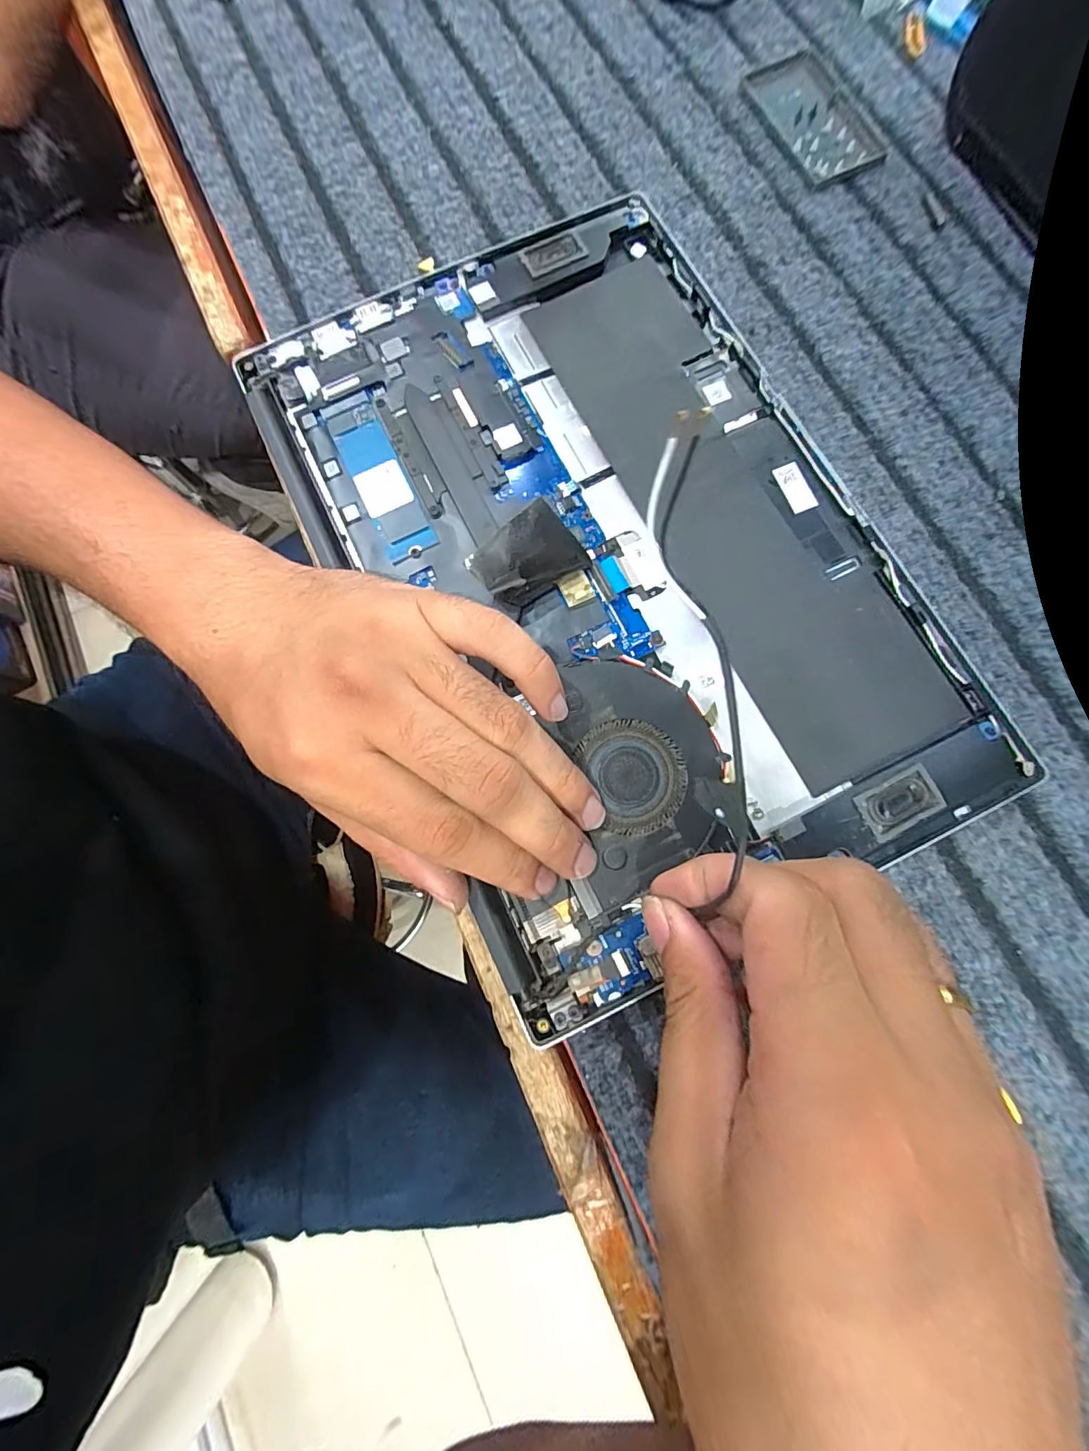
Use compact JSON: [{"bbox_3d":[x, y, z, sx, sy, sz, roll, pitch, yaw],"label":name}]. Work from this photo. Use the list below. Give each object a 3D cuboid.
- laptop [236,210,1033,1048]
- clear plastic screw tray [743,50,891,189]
[{"bbox_3d":[0.024,-0.074,0.201,0.211,0.020,0.309,-25,80,-5],"label":"laptop"},{"bbox_3d":[0.140,-0.317,0.257,0.042,0.004,0.082,-24,79,-3],"label":"clear plastic screw tray"}]

